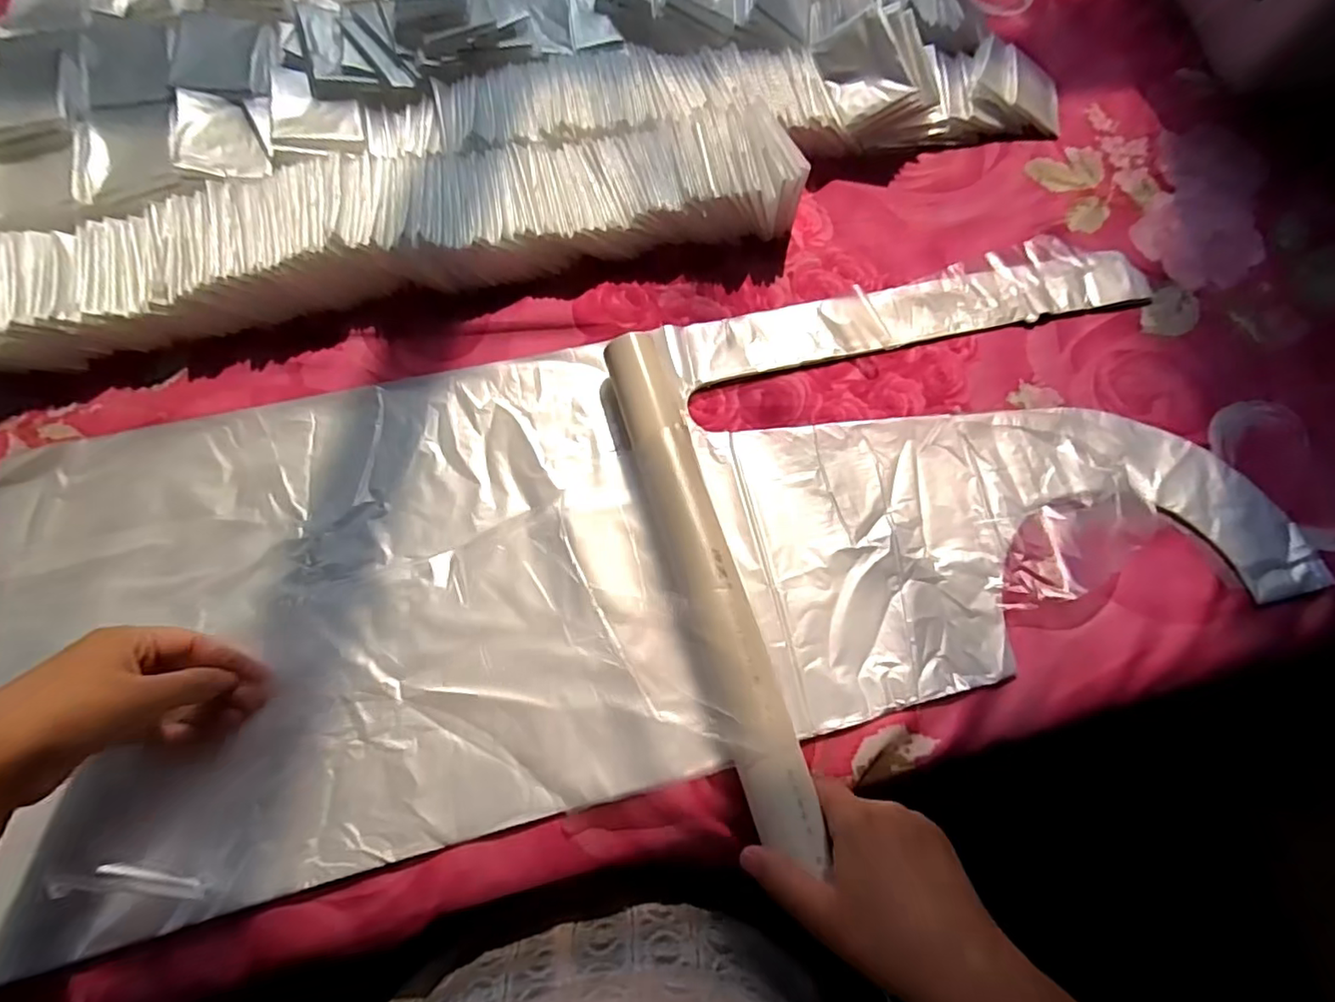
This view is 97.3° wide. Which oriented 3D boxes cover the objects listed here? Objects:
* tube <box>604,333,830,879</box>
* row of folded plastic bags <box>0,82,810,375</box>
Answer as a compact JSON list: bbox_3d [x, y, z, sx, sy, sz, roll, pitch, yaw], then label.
[{"bbox_3d":[0.026,0.042,0.380,0.046,0.033,0.335,-15,71,-8],"label":"tube"},{"bbox_3d":[-0.242,-0.230,0.458,0.677,0.062,0.190,-16,72,-8],"label":"row of folded plastic bags"}]

